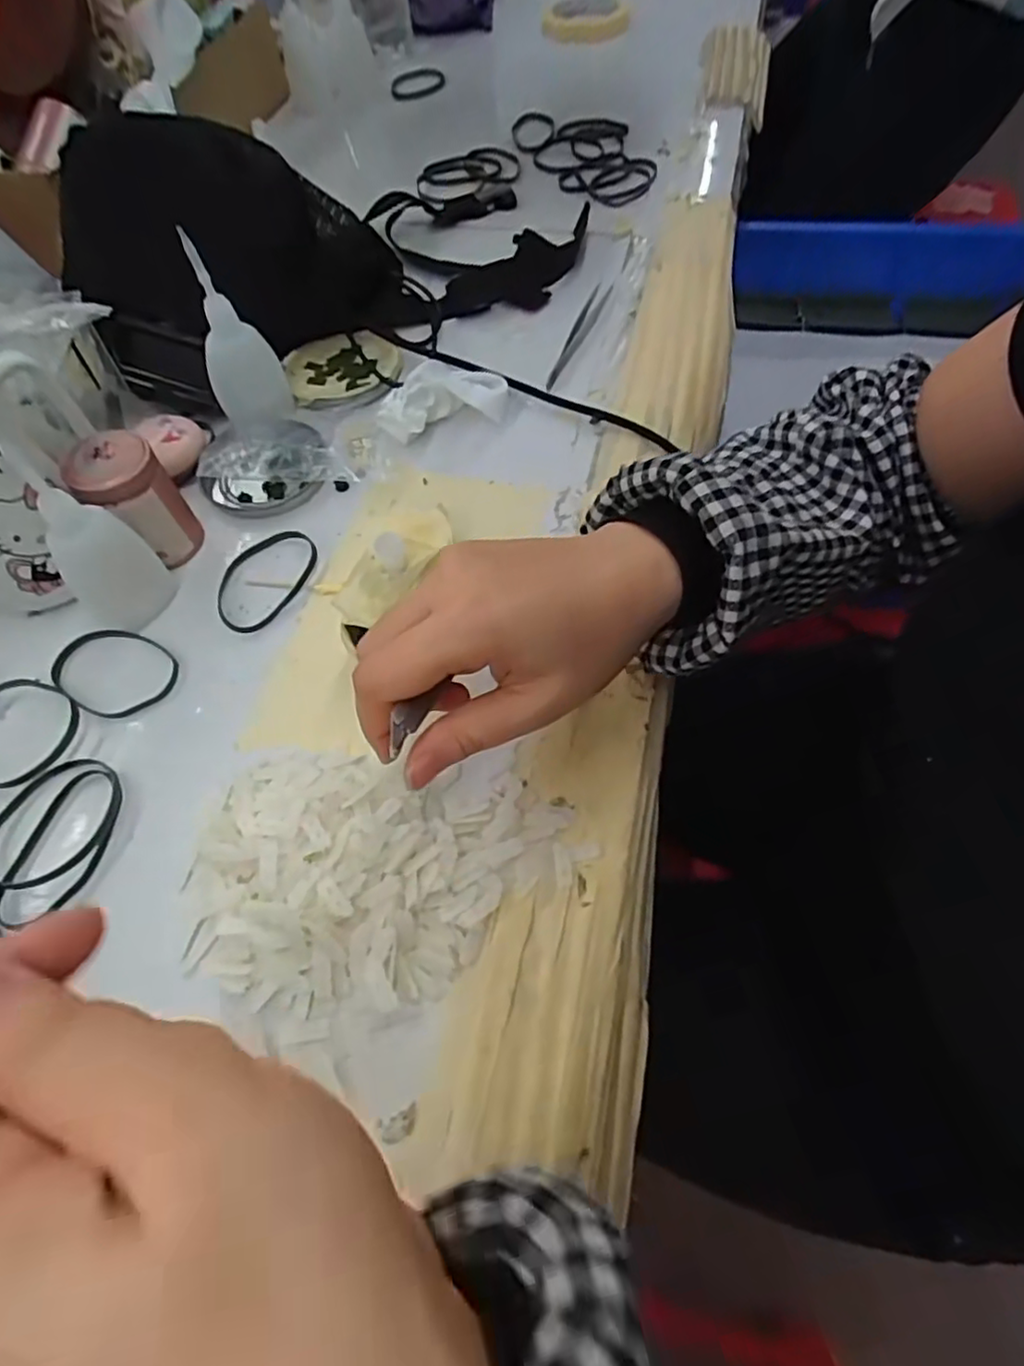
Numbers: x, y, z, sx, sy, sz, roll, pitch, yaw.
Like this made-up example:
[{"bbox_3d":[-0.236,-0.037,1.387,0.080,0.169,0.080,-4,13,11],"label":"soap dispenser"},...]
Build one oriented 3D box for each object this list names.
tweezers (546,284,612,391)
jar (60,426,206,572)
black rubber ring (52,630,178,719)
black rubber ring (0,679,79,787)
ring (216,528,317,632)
[{"bbox_3d":[0.048,-0.249,0.473,0.013,0.004,0.115,18,63,13],"label":"tweezers"},{"bbox_3d":[-0.208,-0.099,0.369,0.040,0.064,0.043,-2,60,3],"label":"jar"},{"bbox_3d":[-0.212,-0.006,0.353,0.070,0.005,0.049,21,64,15],"label":"black rubber ring"},{"bbox_3d":[-0.247,0.023,0.332,0.058,0.004,0.058,-2,60,3],"label":"black rubber ring"},{"bbox_3d":[-0.139,-0.060,0.379,0.047,0.008,0.074,23,67,17],"label":"ring"}]

